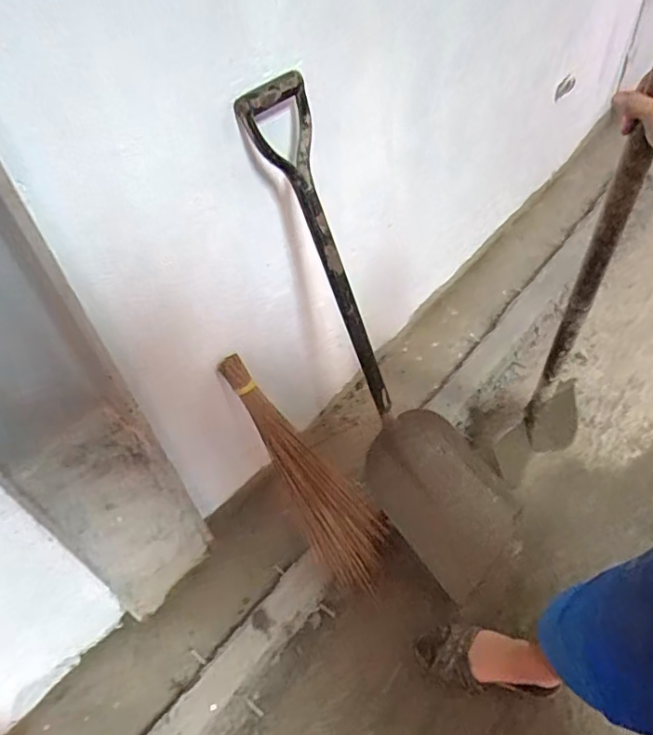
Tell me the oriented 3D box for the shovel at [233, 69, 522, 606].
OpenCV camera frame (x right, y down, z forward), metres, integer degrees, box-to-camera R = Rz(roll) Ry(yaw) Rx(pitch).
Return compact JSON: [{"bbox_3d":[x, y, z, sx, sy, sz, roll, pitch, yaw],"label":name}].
[{"bbox_3d":[0.132,-0.008,1.111,0.231,1.048,0.256,5,40,41],"label":"shovel"}]

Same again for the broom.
[{"bbox_3d":[-0.043,0.216,1.214,0.095,0.572,0.163,-5,31,50],"label":"broom"}]

